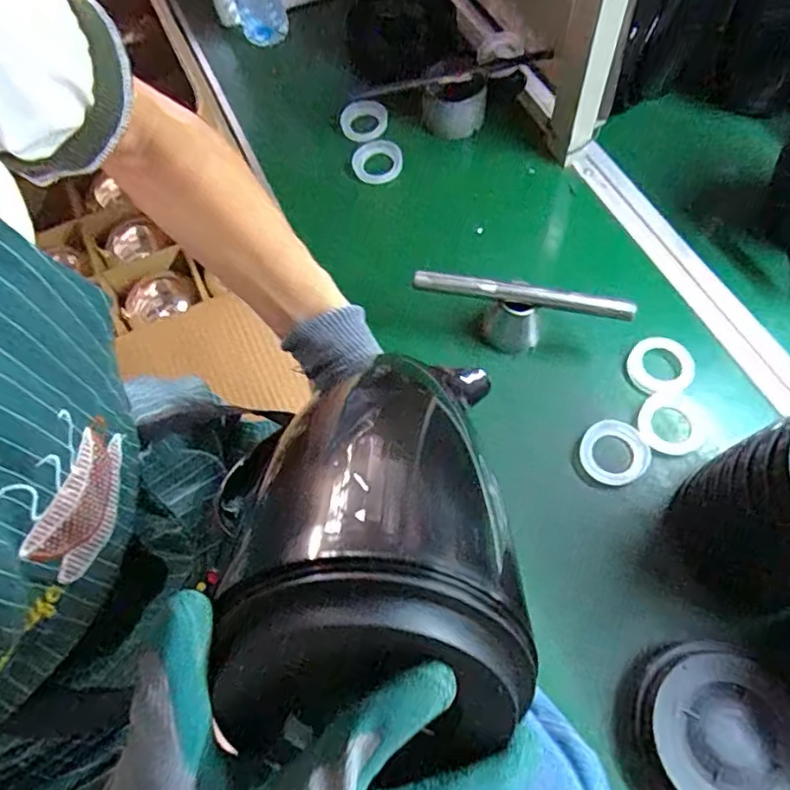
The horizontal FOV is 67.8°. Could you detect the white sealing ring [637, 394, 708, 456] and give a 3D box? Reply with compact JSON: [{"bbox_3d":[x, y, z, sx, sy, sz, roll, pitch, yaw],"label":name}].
[{"bbox_3d":[0.252,0.026,0.533,0.056,0.006,0.054,-1,63,2],"label":"white sealing ring"}]

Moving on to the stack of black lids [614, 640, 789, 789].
[{"bbox_3d":[0.230,0.246,0.426,0.127,0.039,0.120,5,63,5],"label":"stack of black lids"}]

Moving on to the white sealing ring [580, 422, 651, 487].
[{"bbox_3d":[0.197,0.053,0.527,0.055,0.004,0.058,-46,69,0],"label":"white sealing ring"}]

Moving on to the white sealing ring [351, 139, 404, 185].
[{"bbox_3d":[-0.020,-0.279,0.698,0.059,0.019,0.056,-1,63,2],"label":"white sealing ring"}]

